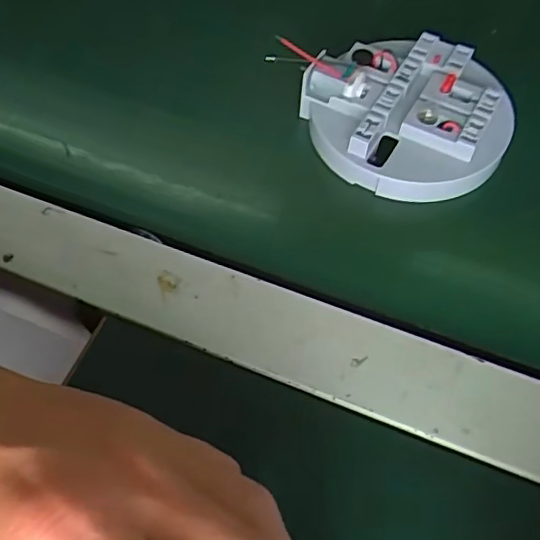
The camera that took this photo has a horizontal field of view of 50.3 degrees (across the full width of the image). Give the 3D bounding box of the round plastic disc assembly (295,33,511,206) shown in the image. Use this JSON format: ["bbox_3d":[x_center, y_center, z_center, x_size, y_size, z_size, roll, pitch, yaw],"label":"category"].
[{"bbox_3d":[0.071,-0.081,0.294,0.101,0.027,0.093,-1,59,1],"label":"round plastic disc assembly"}]

